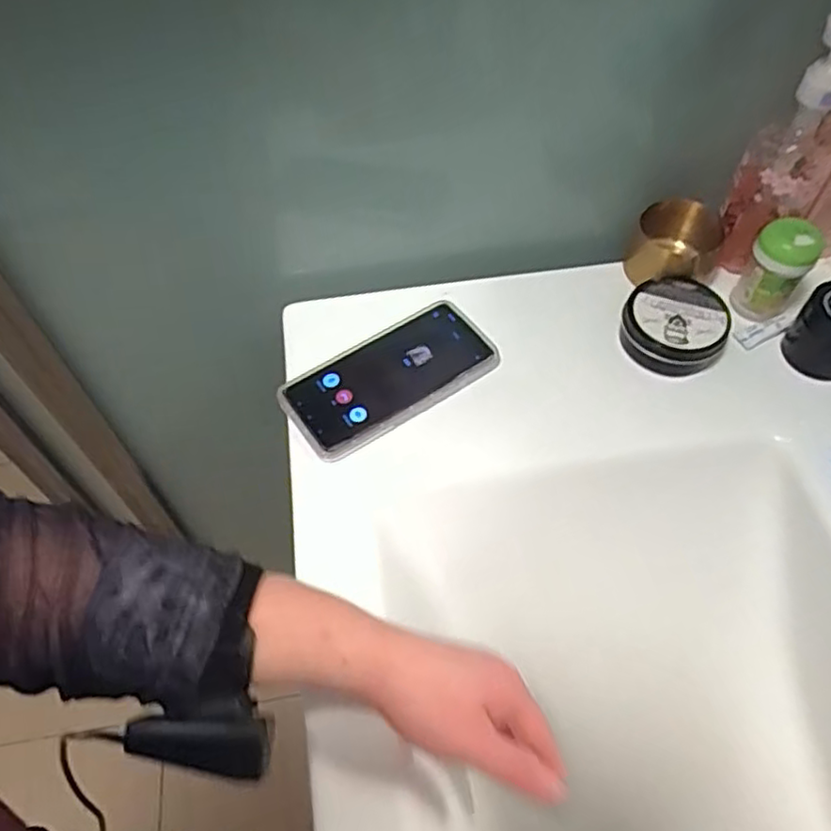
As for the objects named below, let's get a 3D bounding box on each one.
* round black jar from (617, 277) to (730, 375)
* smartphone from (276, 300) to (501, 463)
[{"bbox_3d":[0.214,-0.074,0.553,0.079,0.041,0.077,-1,54,1],"label":"round black jar"},{"bbox_3d":[-0.022,-0.033,0.542,0.170,0.013,0.088,-30,59,-19],"label":"smartphone"}]

